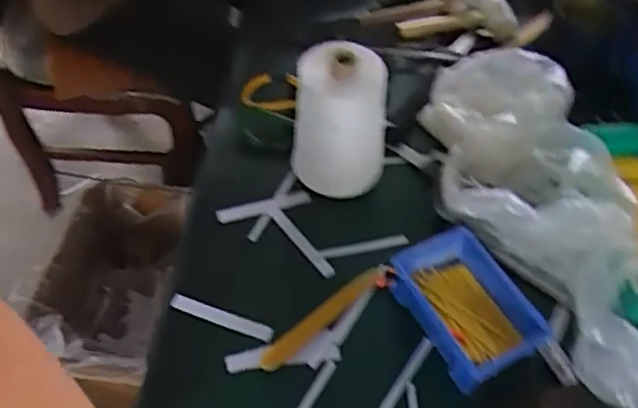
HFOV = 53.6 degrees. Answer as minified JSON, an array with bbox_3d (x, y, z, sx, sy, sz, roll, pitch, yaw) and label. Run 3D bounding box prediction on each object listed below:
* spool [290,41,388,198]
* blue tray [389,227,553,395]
[{"bbox_3d":[0.019,-0.093,0.689,0.098,0.169,0.098,0,52,-1],"label":"spool"},{"bbox_3d":[0.147,0.100,0.626,0.098,0.045,0.144,-22,56,-19],"label":"blue tray"}]

